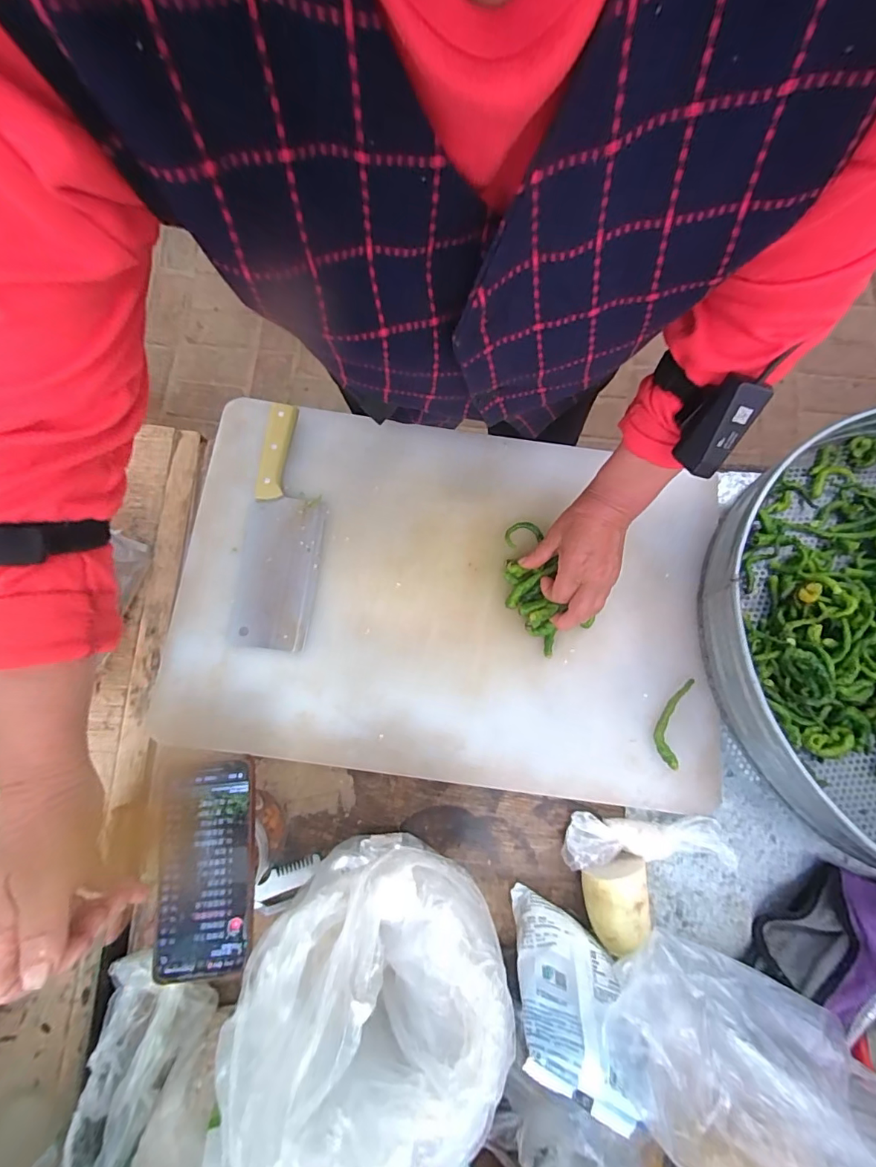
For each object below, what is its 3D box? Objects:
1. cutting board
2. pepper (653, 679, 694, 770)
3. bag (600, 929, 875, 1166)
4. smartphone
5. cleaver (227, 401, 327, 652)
[{"bbox_3d":[0.015,0.010,0.537,0.587,0.027,0.387,8,77,0],"label":"cutting board"},{"bbox_3d":[0.248,0.145,0.505,0.027,0.009,0.094,17,77,2],"label":"pepper"},{"bbox_3d":[0.257,0.380,0.358,0.268,0.109,0.107,24,80,4],"label":"bag"},{"bbox_3d":[-0.192,0.232,0.393,0.076,0.009,0.158,-4,77,-3],"label":"smartphone"},{"bbox_3d":[-0.172,-0.066,0.533,0.085,0.023,0.270,6,77,0],"label":"cleaver"}]

